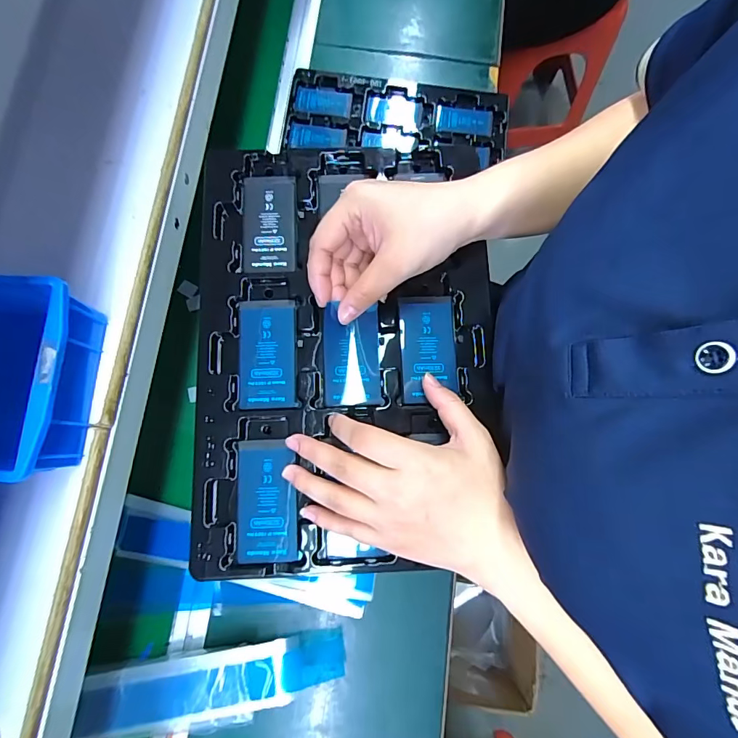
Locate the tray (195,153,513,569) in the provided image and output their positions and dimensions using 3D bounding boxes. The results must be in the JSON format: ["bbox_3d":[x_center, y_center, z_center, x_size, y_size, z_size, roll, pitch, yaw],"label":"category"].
[{"bbox_3d":[-0.018,-0.023,0.321,0.224,0.016,0.329,-2,79,-1],"label":"tray"}]

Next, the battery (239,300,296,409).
[{"bbox_3d":[-0.079,-0.012,0.322,0.044,0.004,0.084,-2,79,-1],"label":"battery"}]

